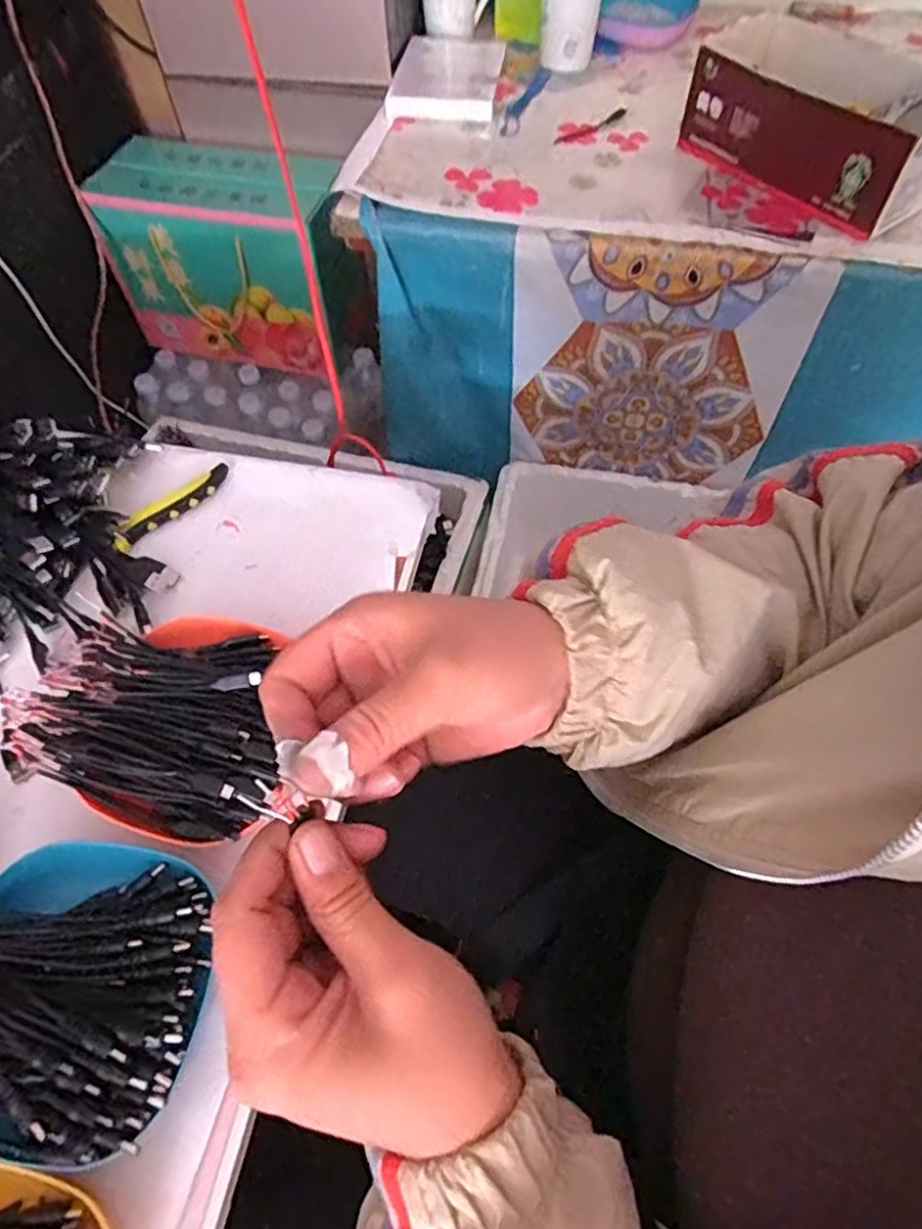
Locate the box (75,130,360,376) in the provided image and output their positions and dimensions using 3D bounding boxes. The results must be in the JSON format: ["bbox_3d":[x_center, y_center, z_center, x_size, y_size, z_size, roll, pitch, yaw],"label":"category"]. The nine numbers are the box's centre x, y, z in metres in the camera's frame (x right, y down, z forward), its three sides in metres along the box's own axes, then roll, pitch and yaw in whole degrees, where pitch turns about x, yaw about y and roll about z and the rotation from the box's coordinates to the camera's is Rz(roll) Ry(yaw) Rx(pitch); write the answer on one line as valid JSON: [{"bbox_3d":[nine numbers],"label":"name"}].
[{"bbox_3d":[-0.318,-0.518,0.999,0.333,0.234,0.164,14,60,9],"label":"box"}]

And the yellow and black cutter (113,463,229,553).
[{"bbox_3d":[-0.226,-0.086,0.535,0.016,0.015,0.104,37,66,21],"label":"yellow and black cutter"}]

